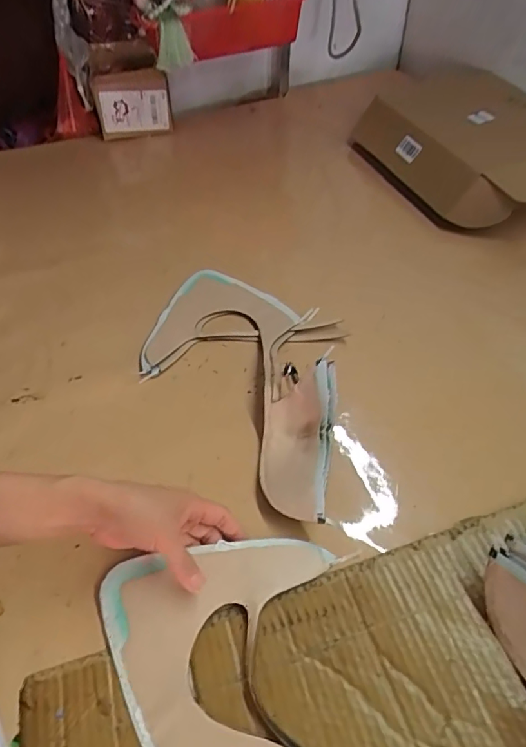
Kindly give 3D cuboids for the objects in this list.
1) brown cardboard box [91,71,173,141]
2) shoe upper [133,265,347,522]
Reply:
[{"bbox_3d":[-0.260,-0.531,0.969,0.147,0.127,0.039,-8,50,-5],"label":"brown cardboard box"},{"bbox_3d":[-0.006,-0.026,0.583,0.242,0.071,0.380,-37,58,-26],"label":"shoe upper"}]

